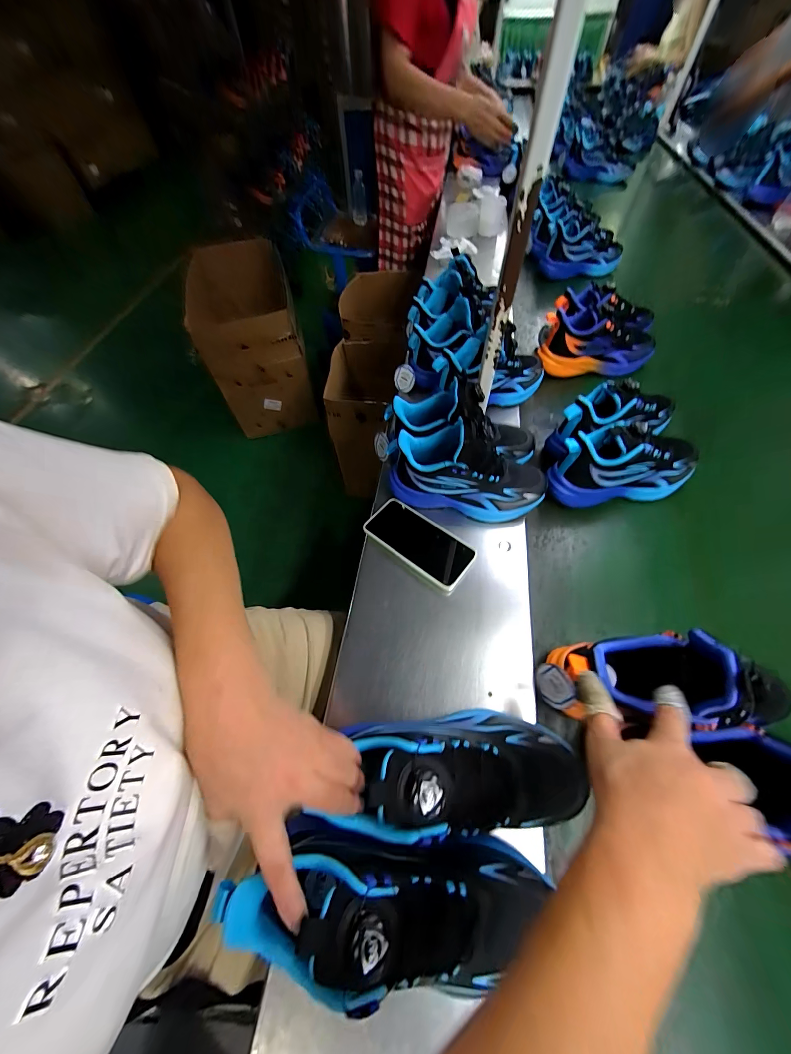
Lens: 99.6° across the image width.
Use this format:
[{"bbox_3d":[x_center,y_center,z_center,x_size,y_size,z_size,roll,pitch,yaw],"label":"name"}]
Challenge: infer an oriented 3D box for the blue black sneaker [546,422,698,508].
[{"bbox_3d":[0.358,-0.098,0.518,0.236,0.120,0.078,-7,59,-5],"label":"blue black sneaker"}]

